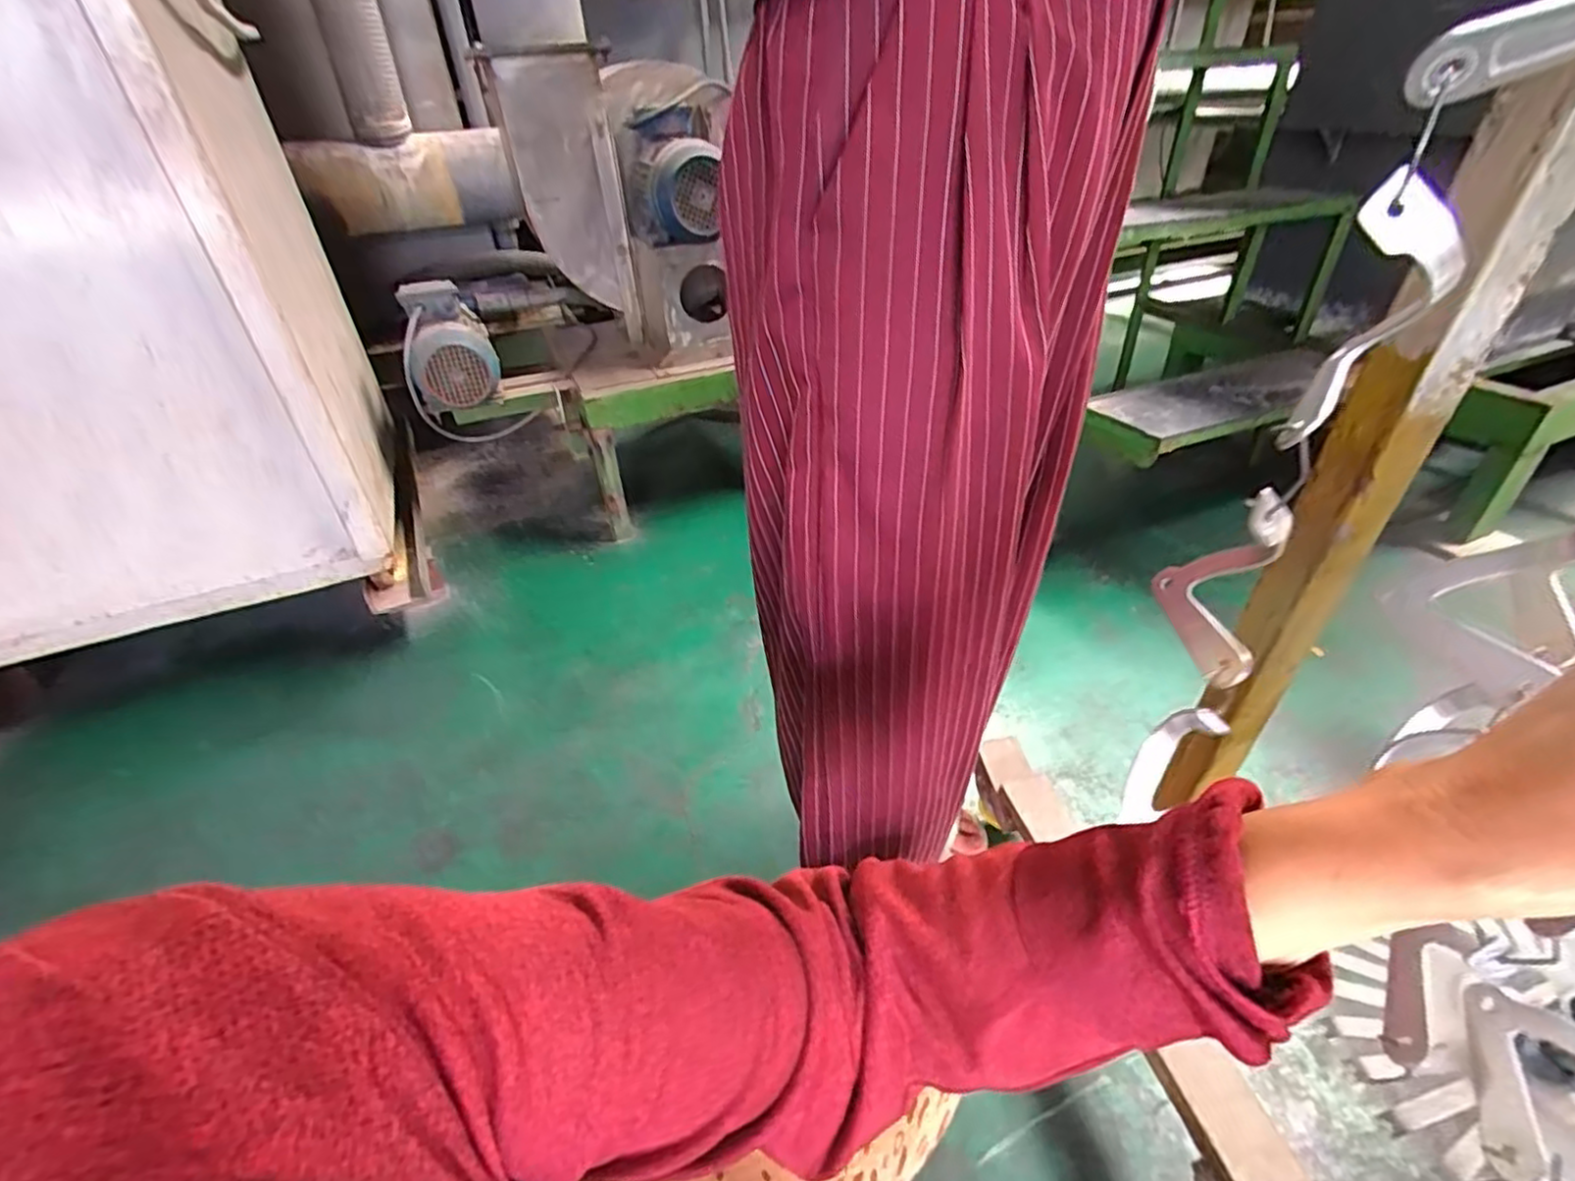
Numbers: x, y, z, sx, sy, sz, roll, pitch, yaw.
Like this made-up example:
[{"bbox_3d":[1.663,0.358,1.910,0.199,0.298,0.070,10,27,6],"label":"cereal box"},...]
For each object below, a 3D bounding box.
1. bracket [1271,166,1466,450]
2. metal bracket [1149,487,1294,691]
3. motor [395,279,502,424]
[{"bbox_3d":[0.224,-0.102,0.258,0.040,0.098,0.013,-8,37,-7],"label":"bracket"},{"bbox_3d":[0.213,-0.006,0.331,0.039,0.095,0.064,11,39,17],"label":"metal bracket"},{"bbox_3d":[-0.665,-0.469,1.312,0.164,0.212,0.179,-20,41,-22],"label":"motor"}]

